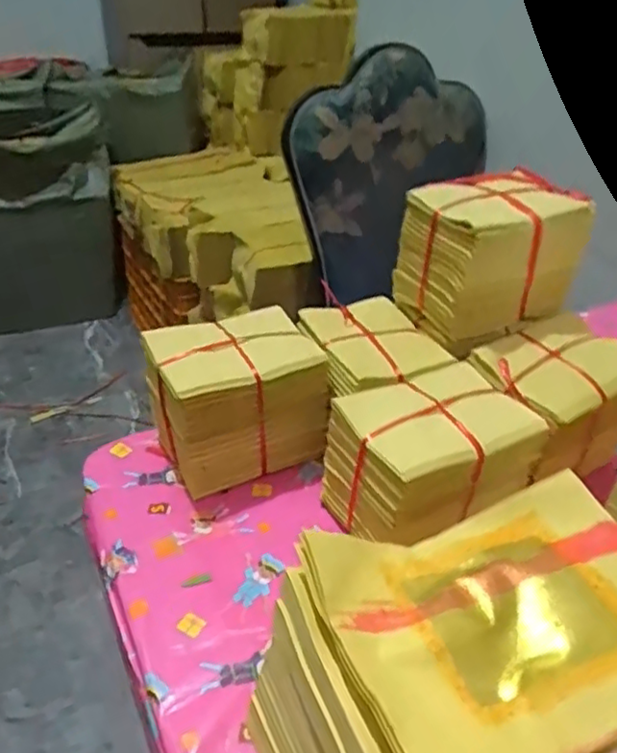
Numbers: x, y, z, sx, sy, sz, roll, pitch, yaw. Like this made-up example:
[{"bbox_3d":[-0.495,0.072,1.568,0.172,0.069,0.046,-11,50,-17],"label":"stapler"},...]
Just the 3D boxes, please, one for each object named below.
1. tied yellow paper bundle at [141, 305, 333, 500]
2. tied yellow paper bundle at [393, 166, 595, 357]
[{"bbox_3d":[-0.074,0.027,0.696,0.165,0.150,0.113,-14,36,-22],"label":"tied yellow paper bundle"},{"bbox_3d":[0.200,-0.134,0.722,0.159,0.143,0.124,-16,37,-24],"label":"tied yellow paper bundle"}]

